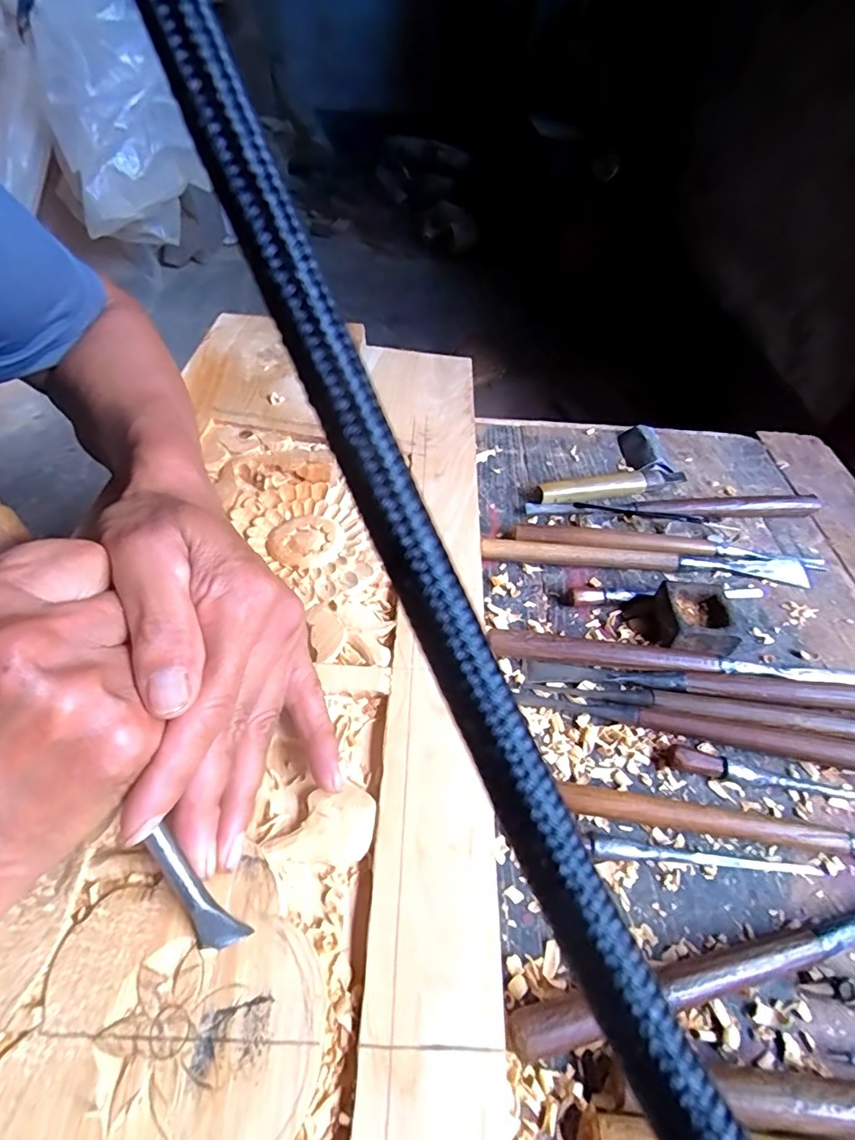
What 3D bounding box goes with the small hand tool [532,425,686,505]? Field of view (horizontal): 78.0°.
[{"bbox_3d":[0.165,-0.097,0.497,0.158,0.018,0.080,-15,49,-16],"label":"small hand tool"}]

